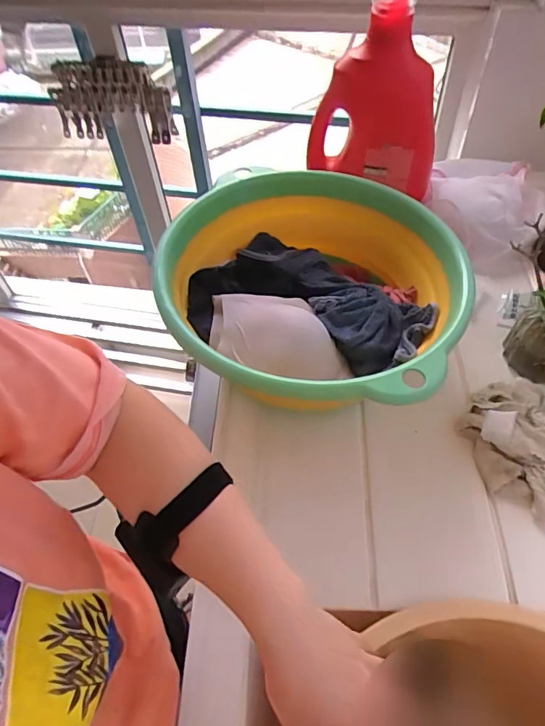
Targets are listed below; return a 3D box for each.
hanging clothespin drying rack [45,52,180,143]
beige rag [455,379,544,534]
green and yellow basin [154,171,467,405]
[{"bbox_3d":[-0.381,-0.606,1.110,0.297,0.162,0.060,12,55,13],"label":"hanging clothespin drying rack"},{"bbox_3d":[0.289,0.092,0.535,0.133,0.044,0.157,-28,56,-16],"label":"beige rag"},{"bbox_3d":[0.050,-0.082,0.584,0.316,0.120,0.336,-2,53,2],"label":"green and yellow basin"}]

